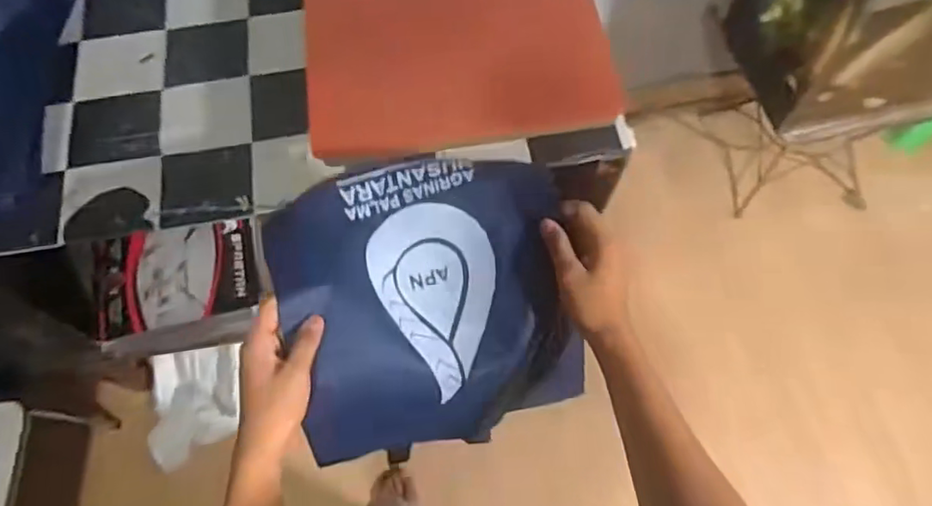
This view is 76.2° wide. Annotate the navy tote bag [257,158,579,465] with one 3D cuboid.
[{"bbox_3d":[-0.045,0.039,0.582,0.280,0.069,0.276,-8,67,0],"label":"navy tote bag"}]

